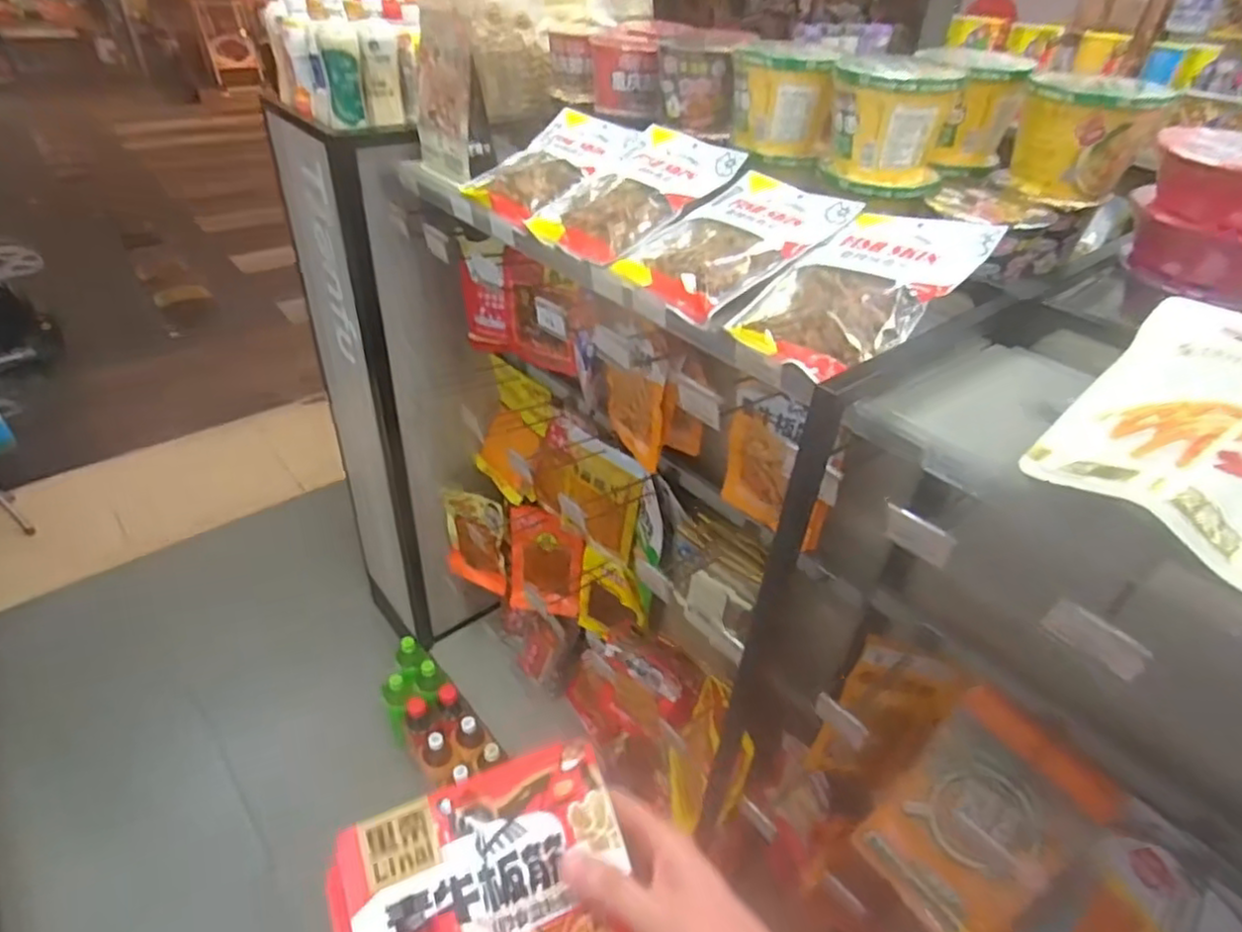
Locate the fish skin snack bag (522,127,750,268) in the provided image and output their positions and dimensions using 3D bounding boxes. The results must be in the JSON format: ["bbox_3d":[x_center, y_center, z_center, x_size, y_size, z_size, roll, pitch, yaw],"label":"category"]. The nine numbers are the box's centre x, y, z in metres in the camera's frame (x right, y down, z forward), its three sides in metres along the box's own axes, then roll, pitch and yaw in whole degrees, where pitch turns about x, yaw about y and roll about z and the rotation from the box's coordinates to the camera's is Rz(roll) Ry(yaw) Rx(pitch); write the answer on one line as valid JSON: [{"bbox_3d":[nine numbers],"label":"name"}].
[{"bbox_3d":[0.017,-0.339,0.839,0.236,0.023,0.164,-43,53,-17],"label":"fish skin snack bag"}]

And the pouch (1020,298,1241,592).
[{"bbox_3d":[0.417,-0.030,0.475,0.218,0.026,0.155,-41,56,-16],"label":"pouch"}]

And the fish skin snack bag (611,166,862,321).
[{"bbox_3d":[0.119,-0.250,0.753,0.245,0.026,0.164,-36,49,-16],"label":"fish skin snack bag"}]

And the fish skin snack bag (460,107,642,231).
[{"bbox_3d":[-0.090,-0.411,0.924,0.236,0.027,0.165,-41,53,-19],"label":"fish skin snack bag"}]

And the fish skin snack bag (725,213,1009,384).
[{"bbox_3d":[0.228,-0.175,0.658,0.235,0.019,0.156,-45,48,-16],"label":"fish skin snack bag"}]

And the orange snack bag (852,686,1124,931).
[{"bbox_3d":[0.424,0.420,0.809,0.052,0.270,0.175,10,24,-50],"label":"orange snack bag"}]

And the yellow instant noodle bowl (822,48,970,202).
[{"bbox_3d":[0.306,-0.388,0.787,0.128,0.136,0.149,15,39,13],"label":"yellow instant noodle bowl"}]

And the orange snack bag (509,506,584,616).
[{"bbox_3d":[-0.161,0.211,1.453,0.171,0.243,0.055,18,39,16],"label":"orange snack bag"}]

